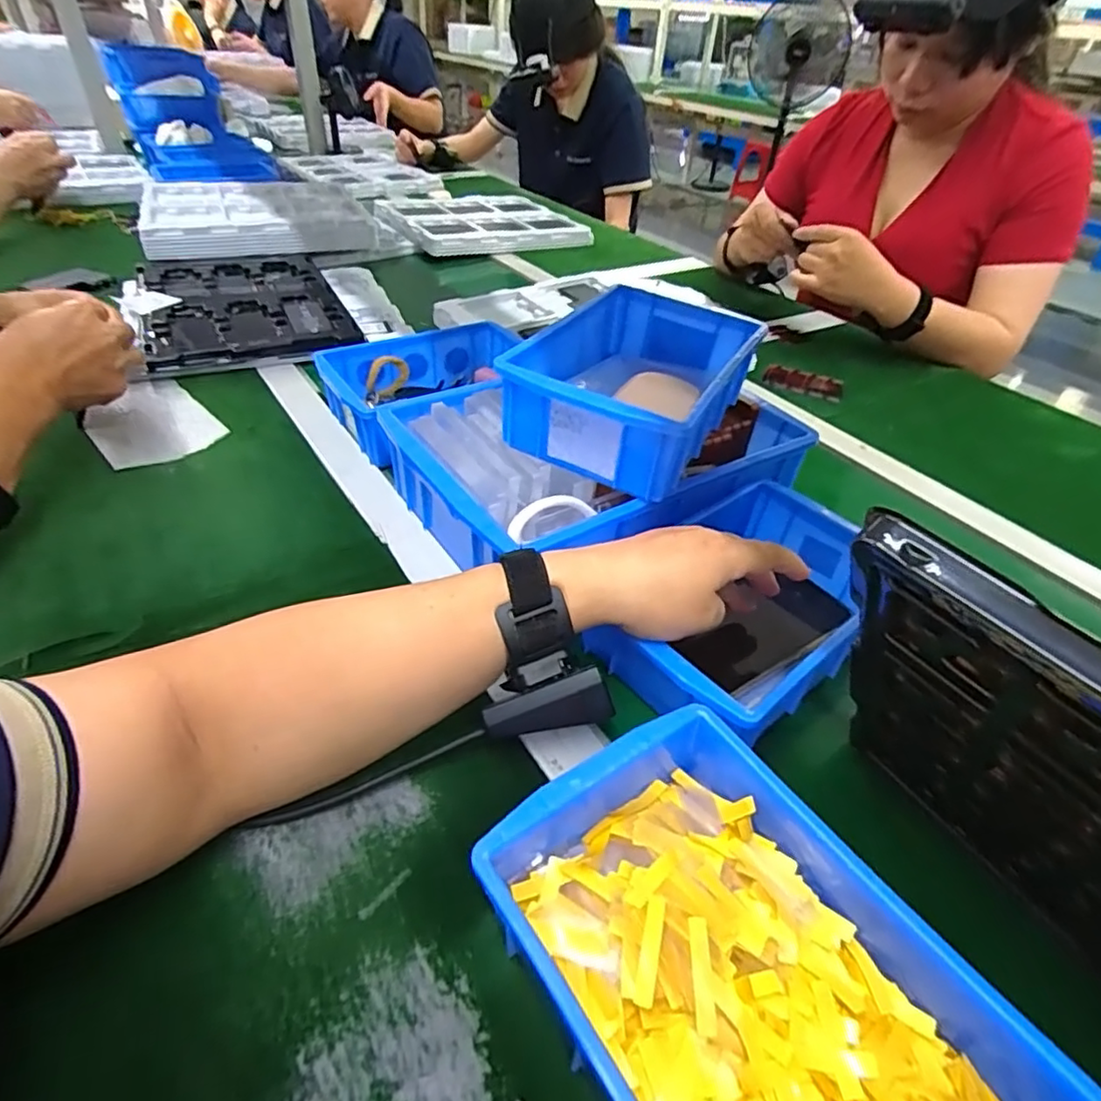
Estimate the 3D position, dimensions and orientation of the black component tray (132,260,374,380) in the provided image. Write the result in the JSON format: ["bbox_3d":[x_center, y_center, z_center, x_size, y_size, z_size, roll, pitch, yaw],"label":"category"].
[{"bbox_3d":[-0.387,-0.310,0.784,0.223,0.021,0.323,-16,45,-22],"label":"black component tray"}]

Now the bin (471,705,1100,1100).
[{"bbox_3d":[0.076,0.172,0.238,0.136,0.067,0.197,-23,48,-28],"label":"bin"}]

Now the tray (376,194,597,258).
[{"bbox_3d":[-0.136,-0.631,1.174,0.340,0.031,0.353,-15,45,-21],"label":"tray"}]

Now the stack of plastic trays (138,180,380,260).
[{"bbox_3d":[-0.476,-0.534,0.999,0.318,0.053,0.298,-17,46,-23],"label":"stack of plastic trays"}]

